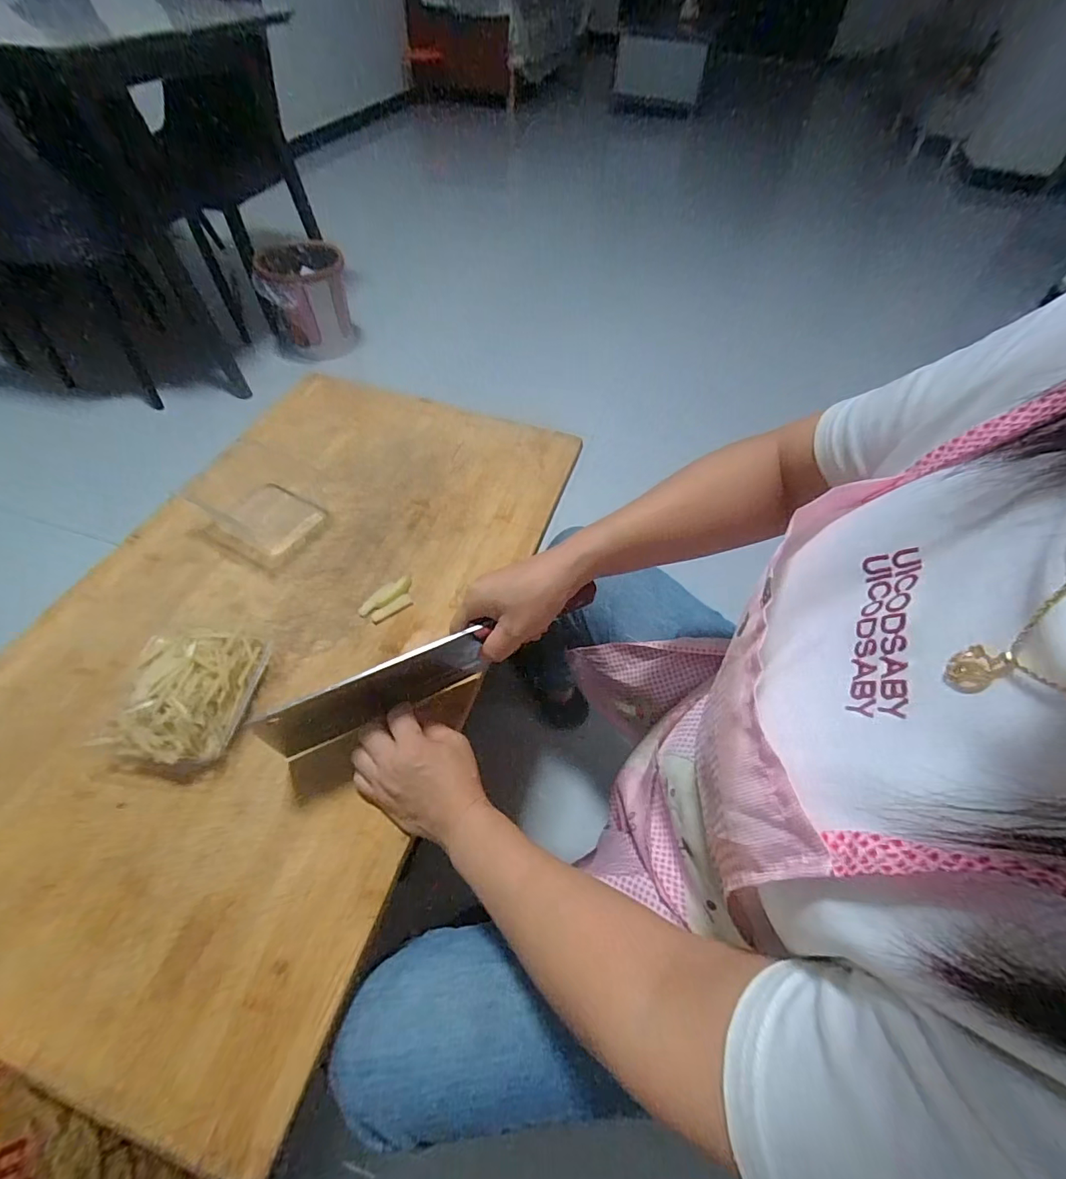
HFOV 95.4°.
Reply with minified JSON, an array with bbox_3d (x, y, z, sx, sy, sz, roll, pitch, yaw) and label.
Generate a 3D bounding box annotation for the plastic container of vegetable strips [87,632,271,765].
[{"bbox_3d":[-0.308,0.090,0.435,0.101,0.057,0.128,1,55,-3],"label":"plastic container of vegetable strips"}]

